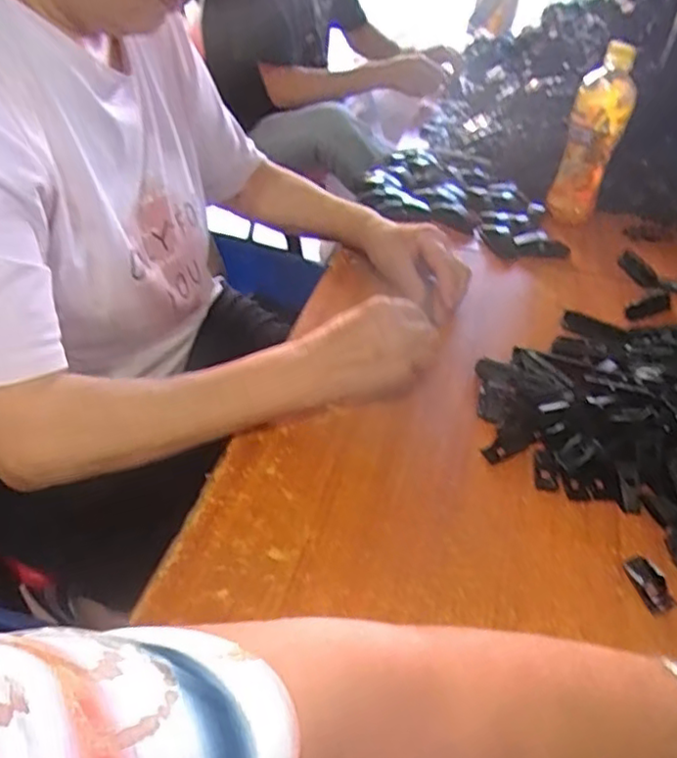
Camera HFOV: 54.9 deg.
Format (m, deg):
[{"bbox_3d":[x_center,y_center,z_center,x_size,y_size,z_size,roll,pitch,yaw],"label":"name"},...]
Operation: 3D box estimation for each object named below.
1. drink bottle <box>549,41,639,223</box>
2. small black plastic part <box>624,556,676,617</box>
[{"bbox_3d":[0.332,-0.313,0.855,0.068,0.198,0.064,19,41,16],"label":"drink bottle"},{"bbox_3d":[0.215,0.141,0.452,0.017,0.012,0.039,-7,41,-15],"label":"small black plastic part"}]

